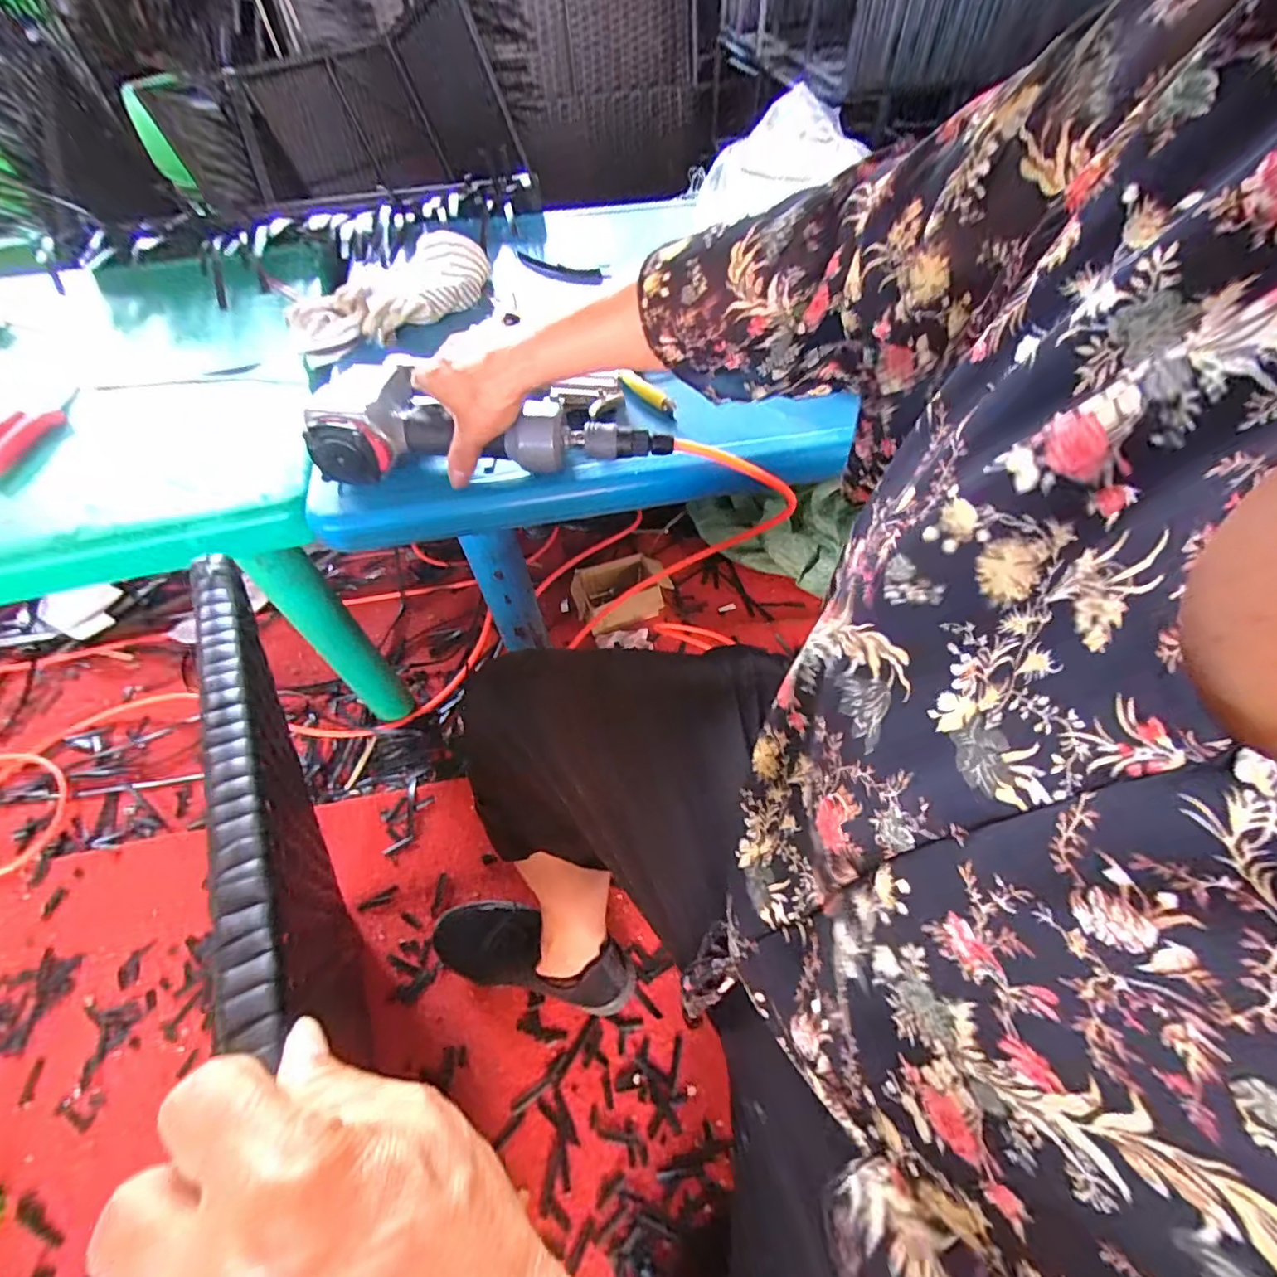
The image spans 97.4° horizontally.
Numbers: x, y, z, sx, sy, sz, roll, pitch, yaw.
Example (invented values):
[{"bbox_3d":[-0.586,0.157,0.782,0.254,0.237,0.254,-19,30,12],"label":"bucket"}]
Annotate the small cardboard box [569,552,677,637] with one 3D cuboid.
[{"bbox_3d":[-0.025,-0.074,0.982,0.167,0.080,0.099,-13,56,-7],"label":"small cardboard box"}]

